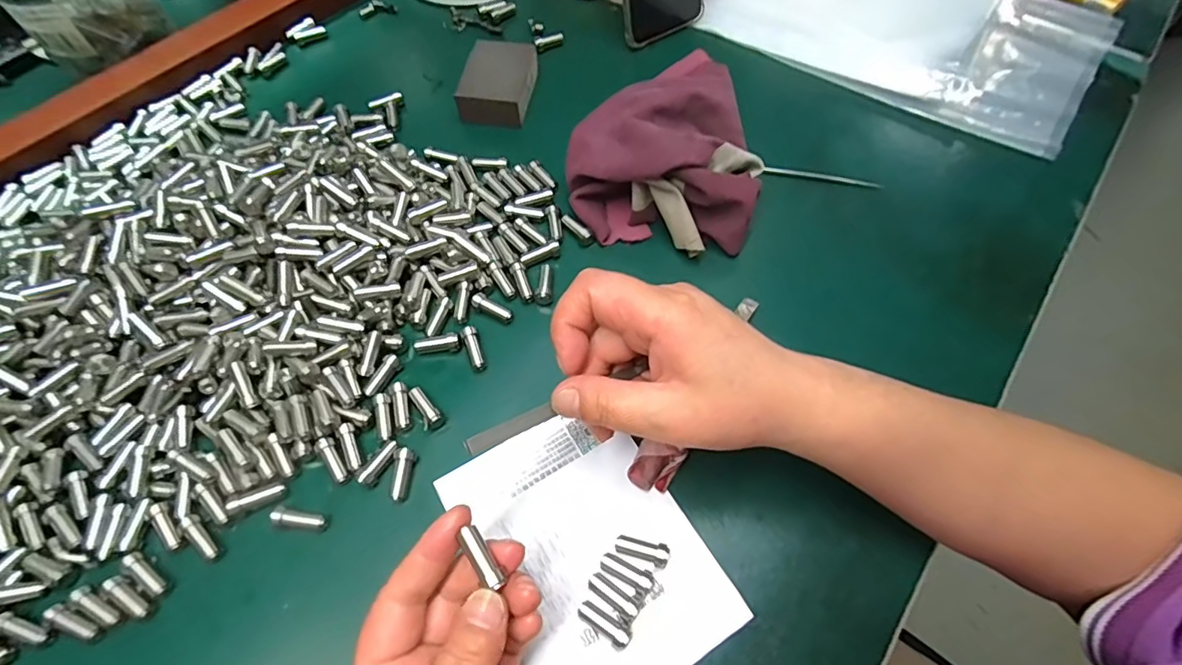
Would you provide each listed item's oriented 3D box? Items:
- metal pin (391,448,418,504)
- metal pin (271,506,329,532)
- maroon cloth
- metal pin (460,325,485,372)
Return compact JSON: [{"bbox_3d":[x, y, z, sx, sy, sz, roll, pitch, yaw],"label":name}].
[{"bbox_3d":[-0.102,0.076,0.297,0.010,0.009,0.028,2,61,1],"label":"metal pin"},{"bbox_3d":[-0.153,0.097,0.288,0.027,0.009,0.009,9,61,5],"label":"metal pin"},{"bbox_3d":[0.059,-0.155,0.393,0.126,0.055,0.201,11,62,6],"label":"maroon cloth"},{"bbox_3d":[-0.071,0.010,0.334,0.009,0.010,0.027,-16,62,-8],"label":"metal pin"}]

